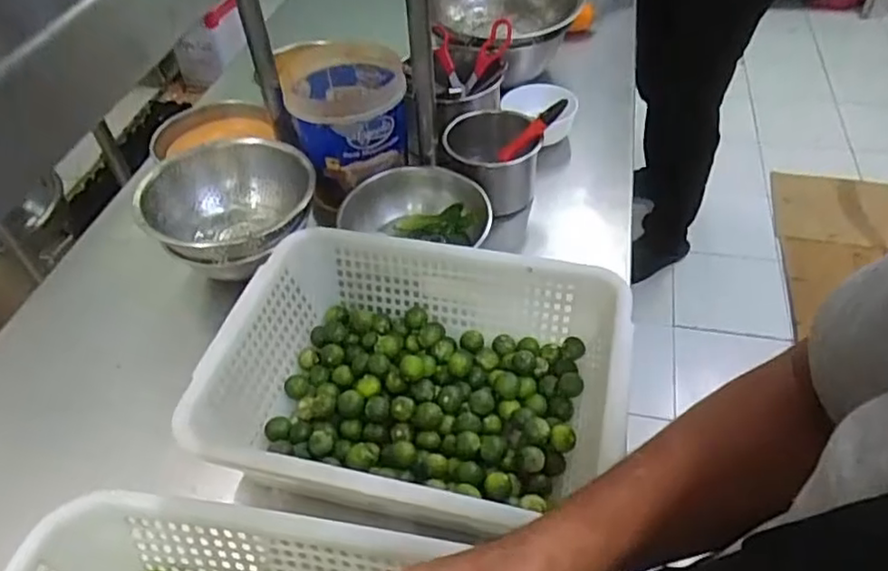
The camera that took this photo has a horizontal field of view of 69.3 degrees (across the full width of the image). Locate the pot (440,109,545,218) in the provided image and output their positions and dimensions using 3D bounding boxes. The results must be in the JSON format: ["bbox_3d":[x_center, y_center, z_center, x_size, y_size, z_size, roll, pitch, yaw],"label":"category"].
[{"bbox_3d":[0.063,-0.155,0.827,0.112,0.099,0.118,-2,47,2],"label":"pot"}]

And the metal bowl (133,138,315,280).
[{"bbox_3d":[-0.247,-0.086,0.763,0.188,0.089,0.185,-2,47,2],"label":"metal bowl"}]

